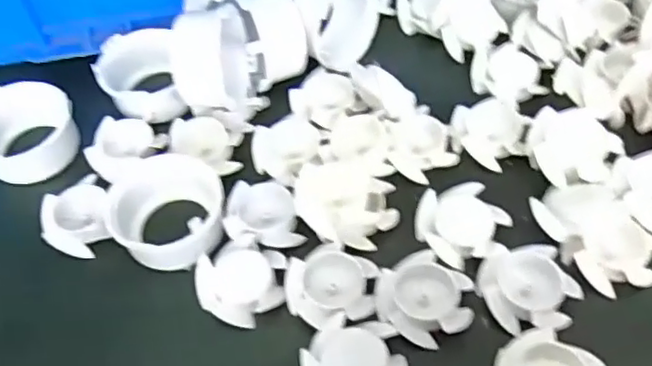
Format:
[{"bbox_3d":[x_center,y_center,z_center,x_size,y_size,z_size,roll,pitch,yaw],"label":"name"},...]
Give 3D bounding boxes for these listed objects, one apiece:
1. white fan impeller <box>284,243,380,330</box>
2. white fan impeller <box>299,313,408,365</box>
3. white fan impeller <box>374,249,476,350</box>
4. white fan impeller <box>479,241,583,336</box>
[{"bbox_3d":[0.002,0.048,0.289,0.040,0.013,0.036,26,60,20],"label":"white fan impeller"},{"bbox_3d":[0.012,0.075,0.266,0.041,0.013,0.037,9,56,10],"label":"white fan impeller"},{"bbox_3d":[0.043,0.050,0.281,0.037,0.010,0.040,-2,55,3],"label":"white fan impeller"},{"bbox_3d":[0.088,0.046,0.280,0.038,0.010,0.037,-11,55,-4],"label":"white fan impeller"}]

